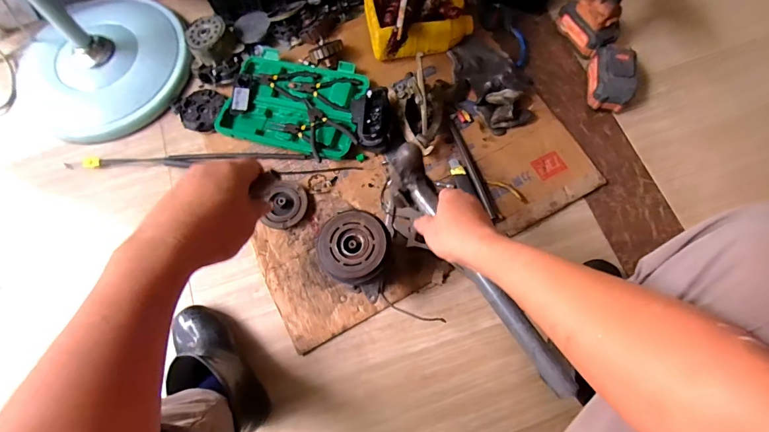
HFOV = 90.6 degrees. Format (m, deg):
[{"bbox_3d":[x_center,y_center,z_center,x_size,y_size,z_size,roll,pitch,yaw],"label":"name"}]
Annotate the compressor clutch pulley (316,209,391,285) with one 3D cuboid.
[{"bbox_3d":[-0.047,0.046,0.579,0.107,0.028,0.106,-1,72,2],"label":"compressor clutch pulley"}]

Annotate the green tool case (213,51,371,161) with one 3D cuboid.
[{"bbox_3d":[-0.190,-0.244,0.806,0.284,0.036,0.220,16,74,4],"label":"green tool case"}]

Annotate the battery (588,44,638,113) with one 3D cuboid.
[{"bbox_3d":[0.475,-0.286,0.796,0.076,0.080,0.122,12,74,3],"label":"battery"}]

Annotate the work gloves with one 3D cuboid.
[{"bbox_3d":[0.234,-0.298,0.808,0.138,0.059,0.238,-23,75,-7],"label":"work gloves"}]

